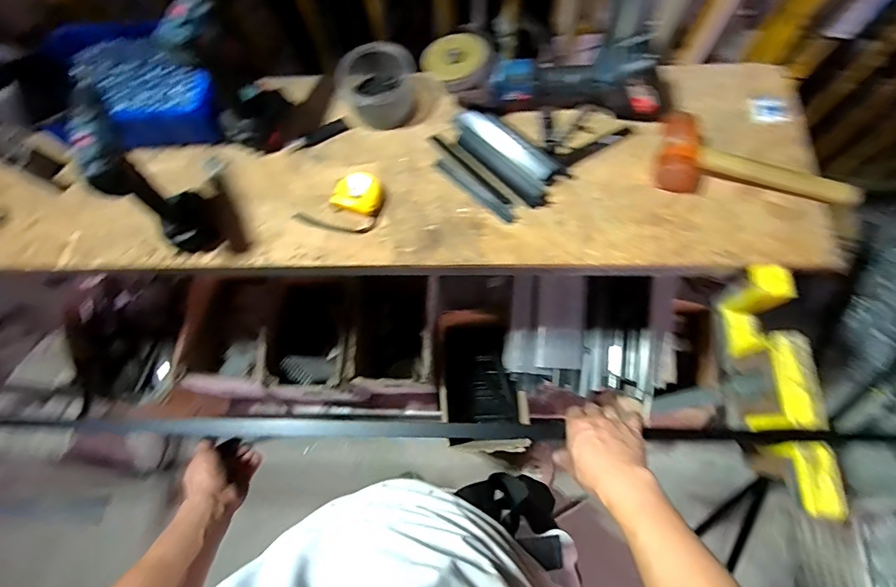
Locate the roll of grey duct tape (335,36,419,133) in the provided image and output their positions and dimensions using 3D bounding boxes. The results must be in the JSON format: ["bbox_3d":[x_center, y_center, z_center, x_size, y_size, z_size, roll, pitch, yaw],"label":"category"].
[{"bbox_3d":[-0.108,-0.355,0.732,0.125,0.069,0.118,-1,71,2],"label":"roll of grey duct tape"}]

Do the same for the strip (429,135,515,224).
[{"bbox_3d":[0.036,-0.186,0.704,0.037,0.007,0.195,-43,75,-11],"label":"strip"}]

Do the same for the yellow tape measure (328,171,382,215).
[{"bbox_3d":[-0.139,-0.163,0.693,0.074,0.028,0.073,19,73,8],"label":"yellow tape measure"}]

